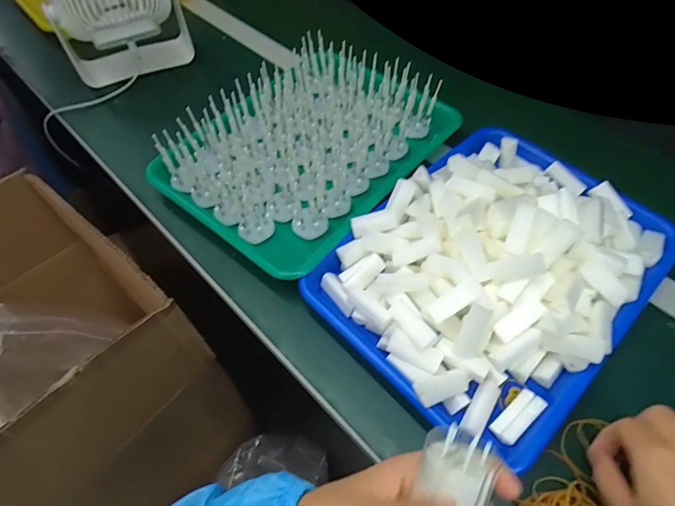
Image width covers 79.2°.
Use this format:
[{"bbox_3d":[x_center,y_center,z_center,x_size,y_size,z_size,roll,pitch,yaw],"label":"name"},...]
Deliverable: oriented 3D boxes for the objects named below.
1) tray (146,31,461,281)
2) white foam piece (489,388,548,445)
[{"bbox_3d":[-0.033,-0.137,0.489,0.234,0.074,0.308,33,62,20],"label":"tray"},{"bbox_3d":[0.146,0.132,0.329,0.047,0.012,0.020,-36,63,-21],"label":"white foam piece"}]

